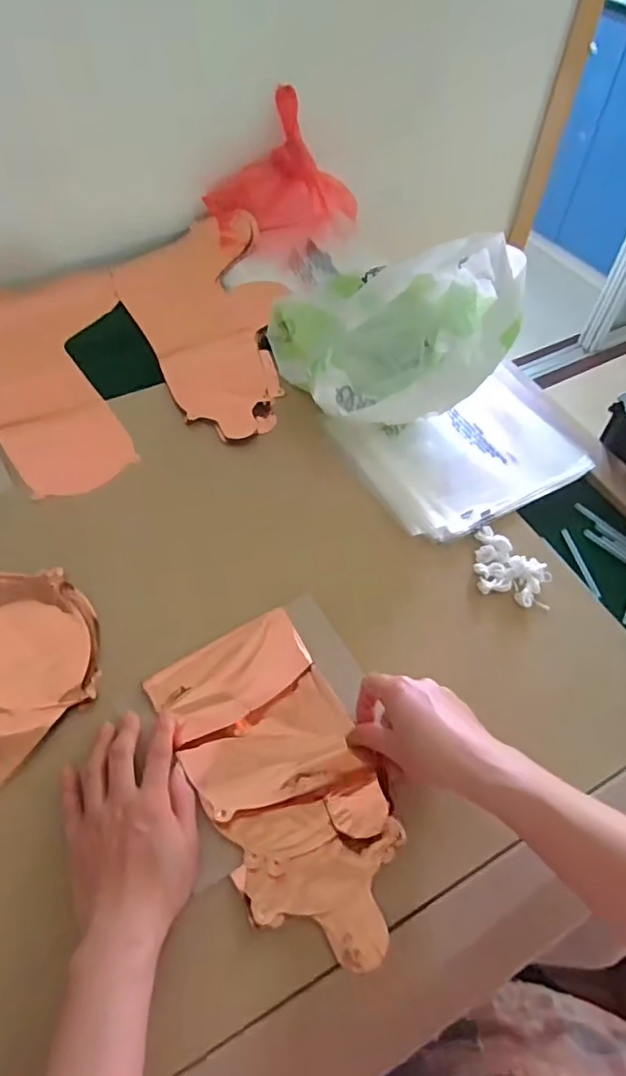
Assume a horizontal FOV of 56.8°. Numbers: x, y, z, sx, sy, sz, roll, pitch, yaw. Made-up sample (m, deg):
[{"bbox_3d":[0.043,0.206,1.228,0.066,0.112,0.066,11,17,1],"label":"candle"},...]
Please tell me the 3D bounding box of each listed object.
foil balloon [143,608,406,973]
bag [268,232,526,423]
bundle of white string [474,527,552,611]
[{"bbox_3d":[-0.019,0.182,0.442,0.127,0.021,0.246,-25,60,-19],"label":"foil balloon"},{"bbox_3d":[0.103,-0.233,0.647,0.255,0.154,0.198,-31,62,-22],"label":"bag"},{"bbox_3d":[0.191,0.026,0.553,0.068,0.018,0.076,11,55,5],"label":"bundle of white string"}]

